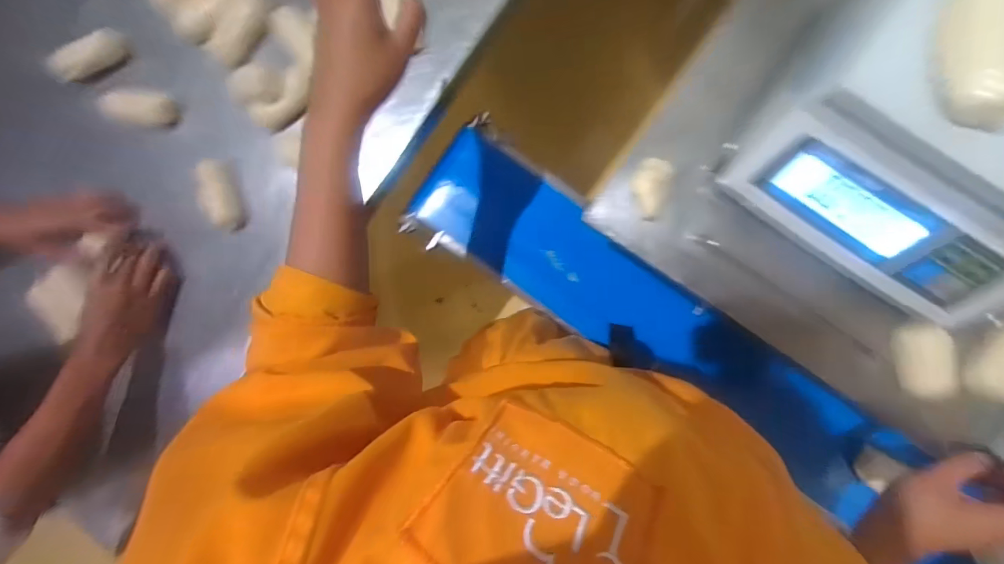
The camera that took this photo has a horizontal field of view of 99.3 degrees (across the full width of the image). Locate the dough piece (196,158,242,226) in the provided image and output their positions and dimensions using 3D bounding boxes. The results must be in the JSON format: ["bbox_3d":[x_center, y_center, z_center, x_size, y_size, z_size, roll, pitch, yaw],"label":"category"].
[{"bbox_3d":[-0.382,-0.120,0.575,0.029,0.039,0.089,8,122,7],"label":"dough piece"}]

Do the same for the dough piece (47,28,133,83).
[{"bbox_3d":[-0.511,-0.281,0.531,0.033,0.030,0.103,9,52,7],"label":"dough piece"}]

